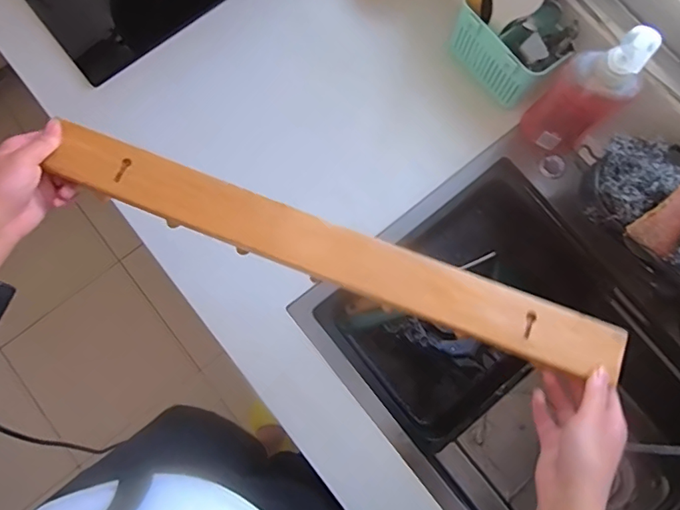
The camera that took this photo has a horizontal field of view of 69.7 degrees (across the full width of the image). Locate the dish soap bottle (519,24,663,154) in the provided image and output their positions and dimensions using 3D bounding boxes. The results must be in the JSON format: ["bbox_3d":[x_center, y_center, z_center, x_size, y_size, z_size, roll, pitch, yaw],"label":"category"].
[{"bbox_3d":[0.299,-0.191,0.587,0.063,0.223,0.073,-26,81,-5],"label":"dish soap bottle"}]

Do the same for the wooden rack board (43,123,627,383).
[{"bbox_3d":[-0.007,-0.004,0.472,0.556,0.022,0.062,21,80,3],"label":"wooden rack board"}]

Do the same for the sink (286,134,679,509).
[{"bbox_3d":[0.295,0.228,0.725,0.398,0.241,0.643,-37,82,-6],"label":"sink"}]

